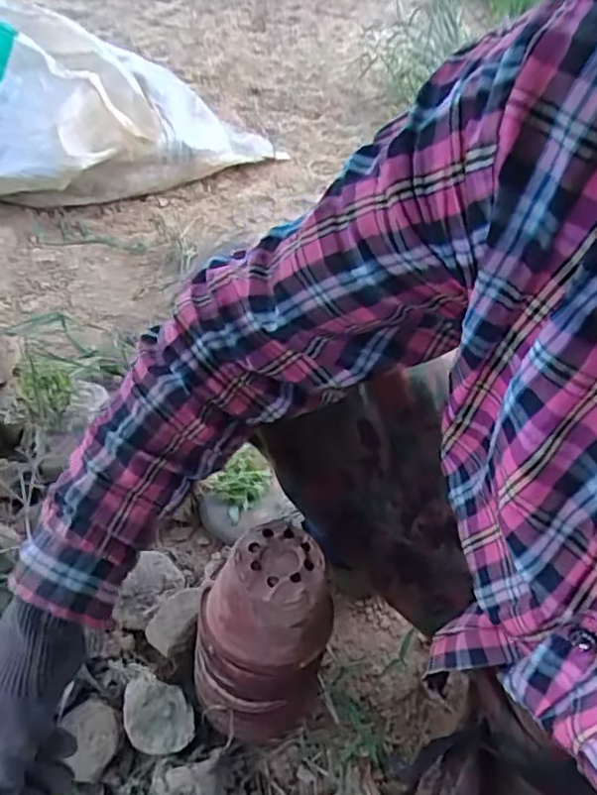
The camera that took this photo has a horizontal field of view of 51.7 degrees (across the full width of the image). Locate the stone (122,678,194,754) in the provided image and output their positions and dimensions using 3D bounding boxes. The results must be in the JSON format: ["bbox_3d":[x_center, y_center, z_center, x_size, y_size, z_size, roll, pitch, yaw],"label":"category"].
[{"bbox_3d":[-0.122,0.280,0.540,0.057,0.031,0.056,3,44,-3],"label":"stone"}]

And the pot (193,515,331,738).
[{"bbox_3d":[-0.033,0.206,0.520,0.104,0.202,0.088,-11,47,-16],"label":"pot"}]

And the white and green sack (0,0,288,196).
[{"bbox_3d":[-0.494,-0.684,1.306,0.547,0.182,0.794,-27,53,-28],"label":"white and green sack"}]

